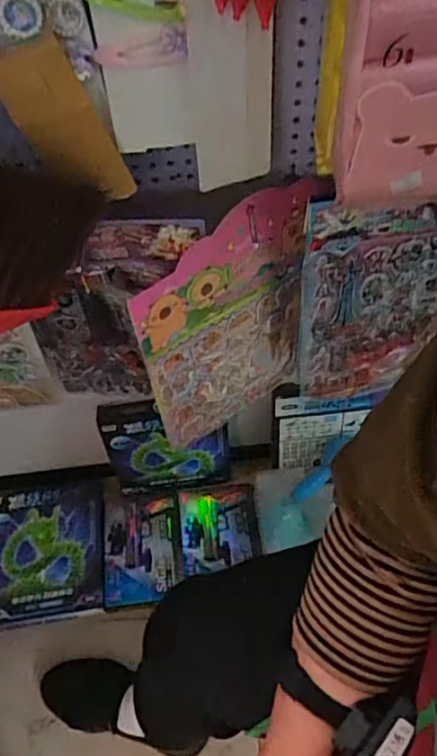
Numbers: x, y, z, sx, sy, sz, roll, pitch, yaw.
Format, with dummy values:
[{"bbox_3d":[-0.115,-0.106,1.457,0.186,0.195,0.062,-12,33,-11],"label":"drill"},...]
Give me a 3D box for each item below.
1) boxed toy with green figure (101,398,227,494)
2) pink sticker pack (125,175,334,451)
[{"bbox_3d":[-0.079,0.112,0.950,0.185,0.227,0.040,-7,55,-1],"label":"boxed toy with green figure"},{"bbox_3d":[0.010,-0.046,0.610,0.196,0.294,0.010,-29,57,-22],"label":"pink sticker pack"}]

